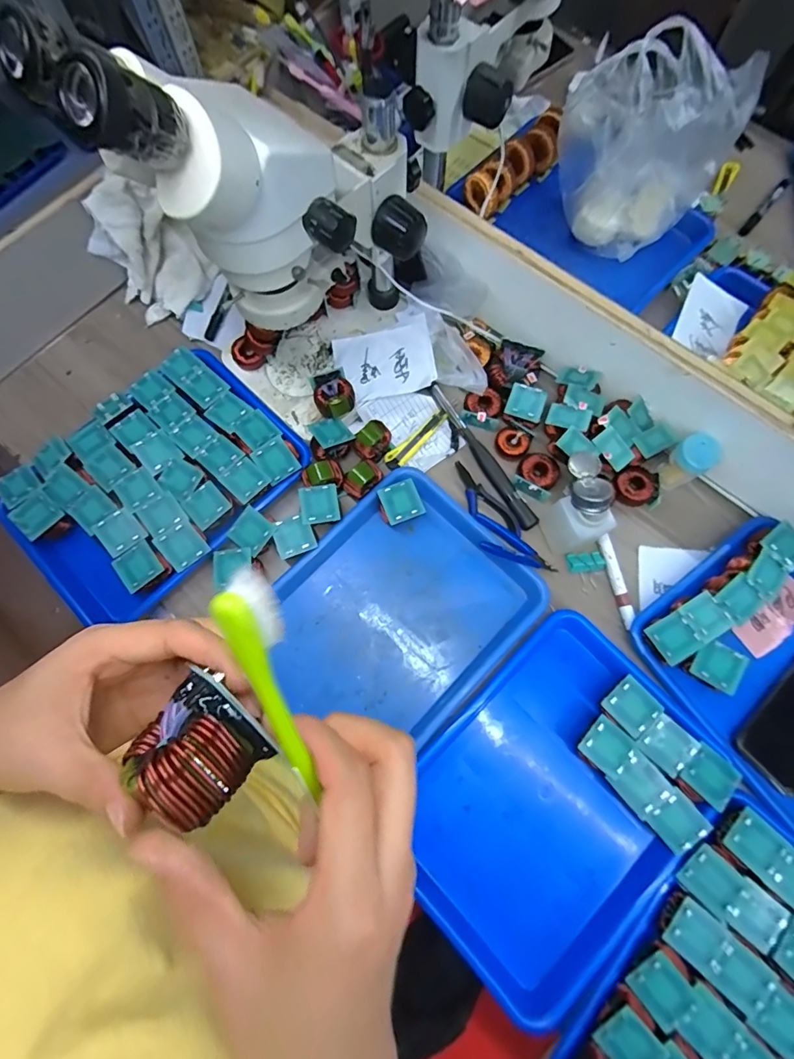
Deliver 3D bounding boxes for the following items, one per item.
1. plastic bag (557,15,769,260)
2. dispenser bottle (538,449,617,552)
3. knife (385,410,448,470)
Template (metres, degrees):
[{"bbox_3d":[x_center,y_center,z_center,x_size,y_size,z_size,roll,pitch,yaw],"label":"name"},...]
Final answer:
[{"bbox_3d":[0.313,-0.498,0.598,0.205,0.198,0.144,26,76,8],"label":"plastic bag"},{"bbox_3d":[0.208,-0.030,0.530,0.057,0.095,0.093,-14,74,-3],"label":"dispenser bottle"},{"bbox_3d":[0.028,-0.120,0.612,0.112,0.009,0.023,-44,78,-11],"label":"knife"}]

